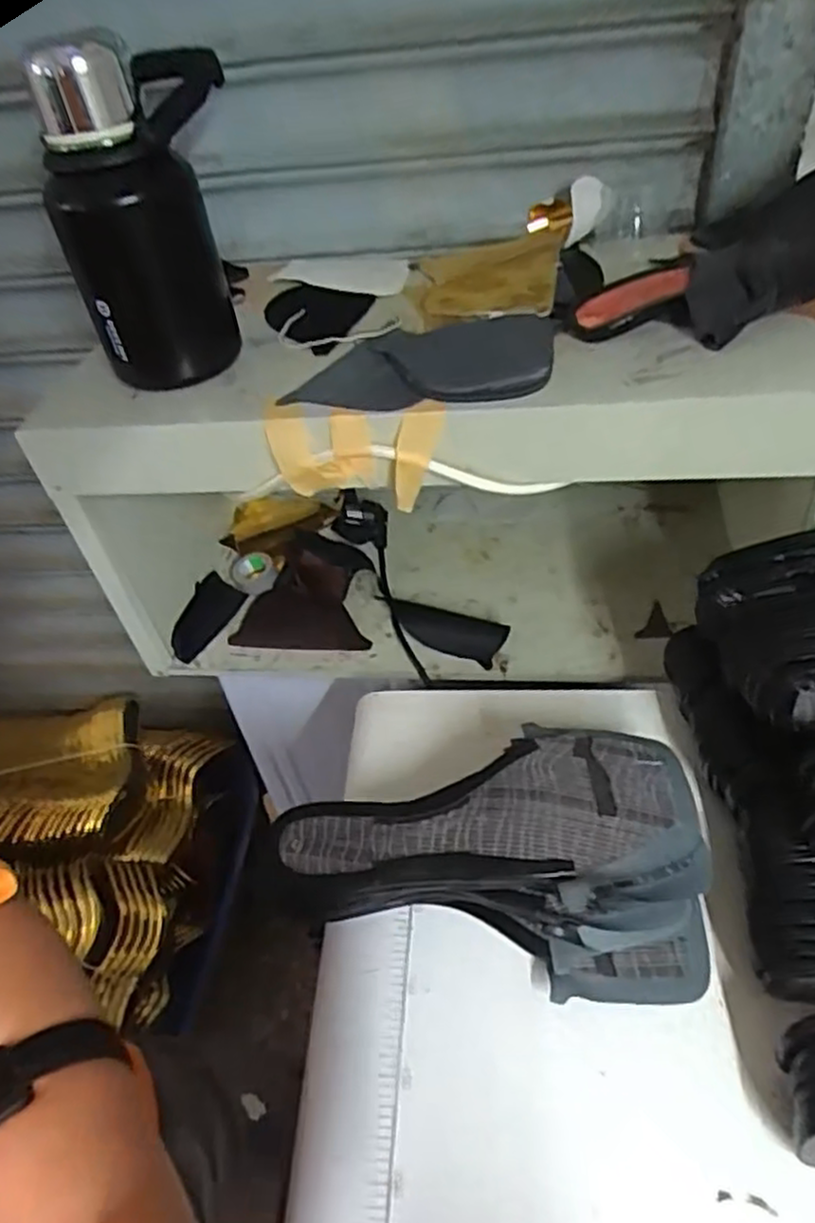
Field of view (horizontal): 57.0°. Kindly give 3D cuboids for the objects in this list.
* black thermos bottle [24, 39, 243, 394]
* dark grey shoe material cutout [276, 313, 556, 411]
[{"bbox_3d":[-0.179,-0.280,0.533,0.131,0.199,0.098,-17,46,-9],"label":"black thermos bottle"},{"bbox_3d":[0.012,-0.181,0.540,0.180,0.009,0.117,-2,45,11],"label":"dark grey shoe material cutout"}]

